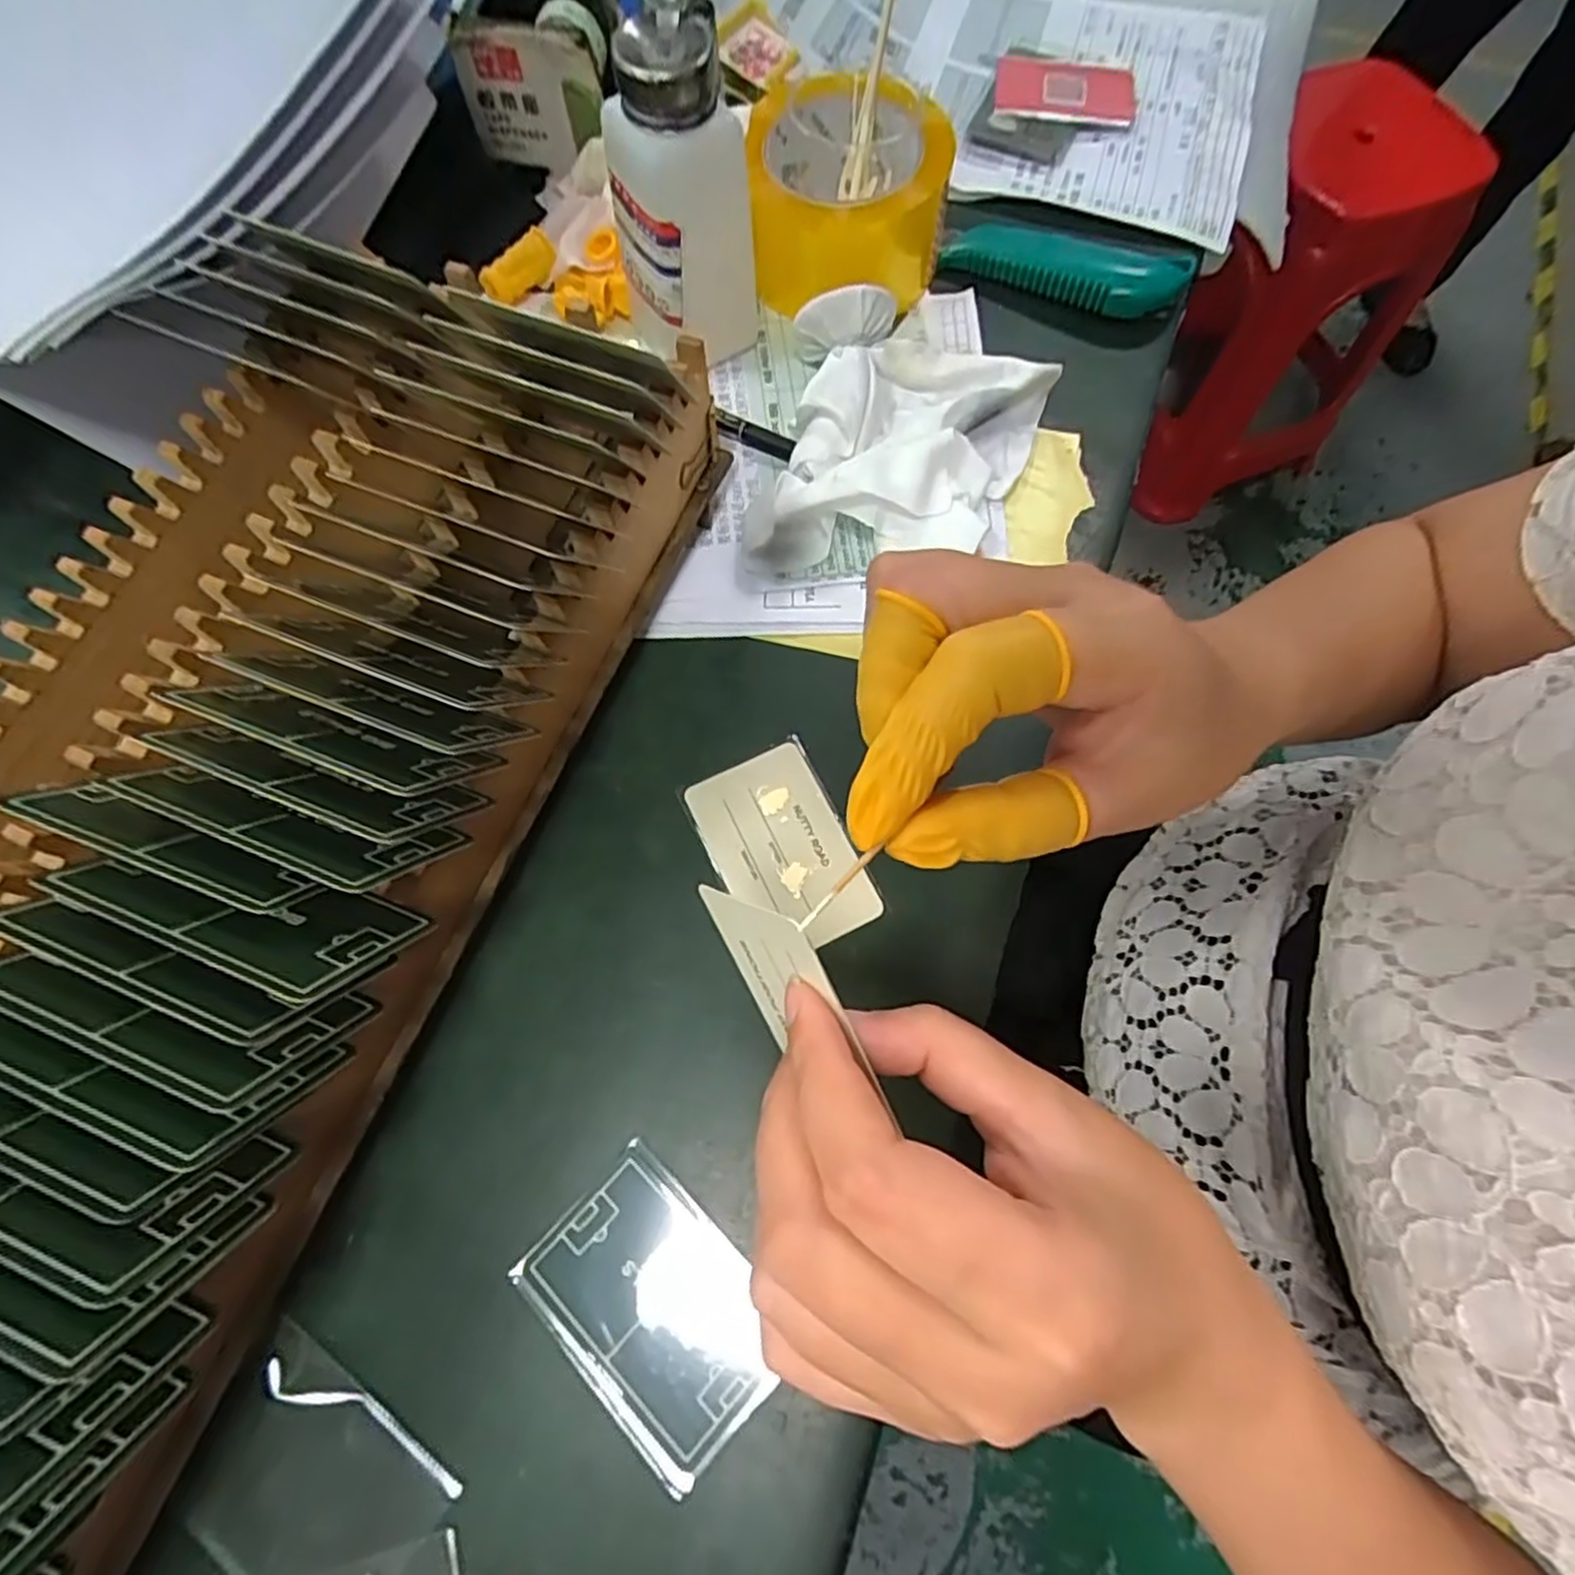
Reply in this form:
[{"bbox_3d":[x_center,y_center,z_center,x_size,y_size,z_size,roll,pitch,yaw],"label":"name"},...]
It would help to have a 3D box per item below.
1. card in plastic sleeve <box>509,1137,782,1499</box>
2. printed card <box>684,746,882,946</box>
[{"bbox_3d":[-0.045,0.179,0.251,0.061,0.005,0.088,-43,78,-15],"label":"card in plastic sleeve"},{"bbox_3d":[-0.002,0.027,0.306,0.054,0.004,0.082,-26,74,-7],"label":"printed card"}]

